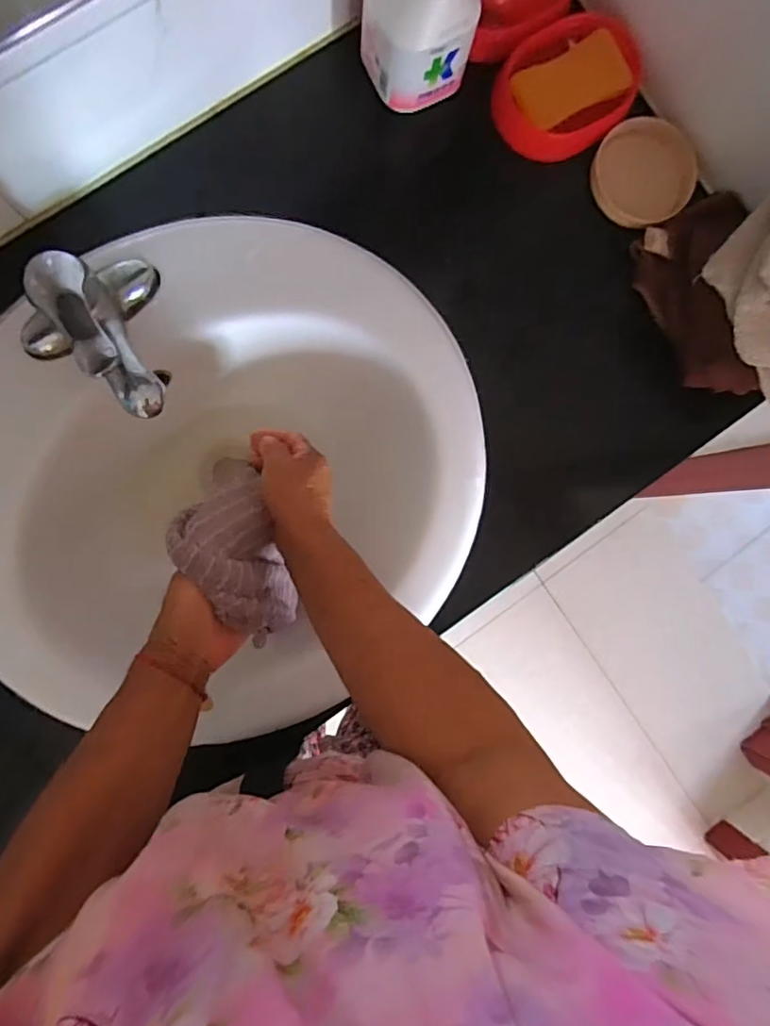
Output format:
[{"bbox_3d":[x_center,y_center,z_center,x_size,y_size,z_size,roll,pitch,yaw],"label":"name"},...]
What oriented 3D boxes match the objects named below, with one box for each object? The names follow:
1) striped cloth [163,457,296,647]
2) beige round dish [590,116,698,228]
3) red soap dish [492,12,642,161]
[{"bbox_3d":[-0.120,0.035,0.454,0.067,0.102,0.135,-17,87,-6],"label":"striped cloth"},{"bbox_3d":[0.248,-0.325,0.537,0.093,0.020,0.094,0,89,-5],"label":"beige round dish"},{"bbox_3d":[0.171,-0.397,0.528,0.134,0.031,0.107,-45,93,-4],"label":"red soap dish"}]

